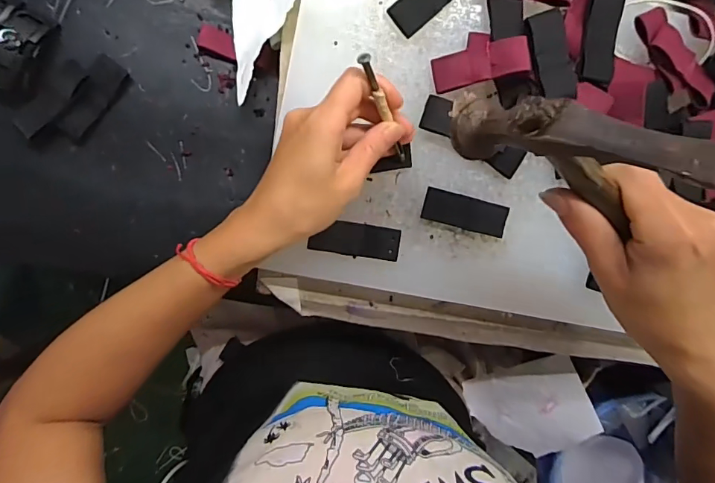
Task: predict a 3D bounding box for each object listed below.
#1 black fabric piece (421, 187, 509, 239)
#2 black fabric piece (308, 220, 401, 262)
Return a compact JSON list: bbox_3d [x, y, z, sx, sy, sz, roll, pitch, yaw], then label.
[{"bbox_3d":[0.084,-0.022,0.354,0.067,0.005,0.025,13,95,-8],"label":"black fabric piece"},{"bbox_3d":[-0.001,-0.001,0.345,0.066,0.004,0.025,9,96,-4],"label":"black fabric piece"}]

